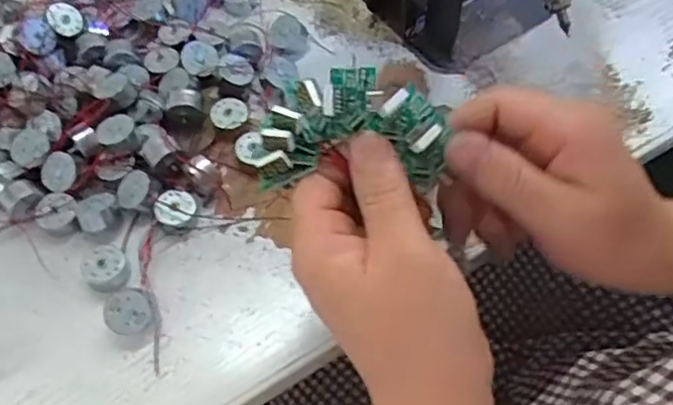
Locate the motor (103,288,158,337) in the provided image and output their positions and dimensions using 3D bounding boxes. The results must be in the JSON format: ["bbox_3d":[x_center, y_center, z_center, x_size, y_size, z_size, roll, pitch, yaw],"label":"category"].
[{"bbox_3d":[-0.110,0.058,0.346,0.024,0.013,0.025,-27,85,-26],"label":"motor"}]

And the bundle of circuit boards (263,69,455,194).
[{"bbox_3d":[0.010,-0.029,0.273,0.069,0.032,0.051,18,89,-2],"label":"bundle of circuit boards"}]

